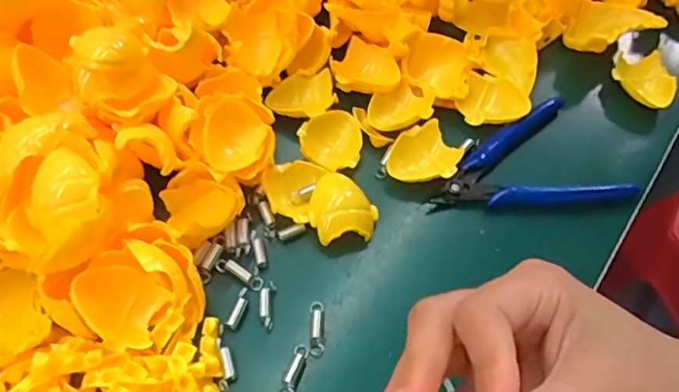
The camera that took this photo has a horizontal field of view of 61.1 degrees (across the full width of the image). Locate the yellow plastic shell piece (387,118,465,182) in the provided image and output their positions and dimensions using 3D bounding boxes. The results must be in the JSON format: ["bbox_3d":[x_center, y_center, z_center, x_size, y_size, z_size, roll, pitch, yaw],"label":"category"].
[{"bbox_3d":[0.052,-0.026,0.351,0.043,0.012,0.039,1,57,1],"label":"yellow plastic shell piece"}]

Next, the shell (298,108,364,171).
[{"bbox_3d":[-0.005,-0.035,0.355,0.038,0.015,0.039,0,57,0],"label":"shell"}]

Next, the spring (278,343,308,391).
[{"bbox_3d":[-0.023,0.088,0.288,0.008,0.010,0.029,16,59,10],"label":"spring"}]

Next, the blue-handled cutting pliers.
[{"bbox_3d":[0.113,-0.026,0.356,0.117,0.014,0.070,-3,57,-1],"label":"blue-handled cutting pliers"}]

